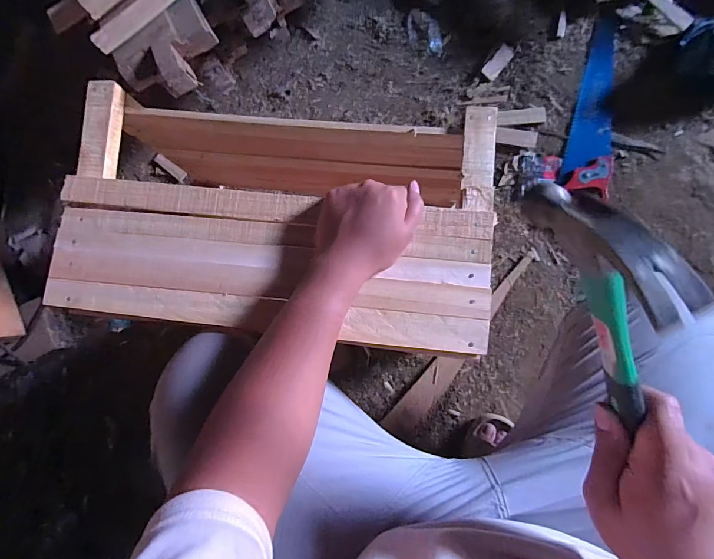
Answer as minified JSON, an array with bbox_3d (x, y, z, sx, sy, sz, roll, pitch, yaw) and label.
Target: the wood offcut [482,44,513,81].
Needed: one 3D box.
[{"bbox_3d":[0.296,-0.454,0.801,0.033,0.011,0.075,40,87,7],"label":"wood offcut"}]

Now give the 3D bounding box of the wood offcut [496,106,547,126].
[{"bbox_3d":[0.342,-0.340,0.794,0.097,0.006,0.033,0,83,3],"label":"wood offcut"}]

